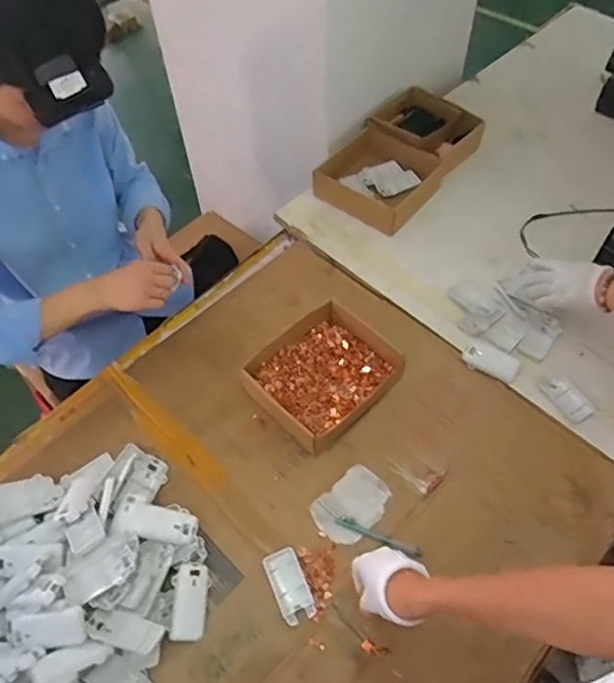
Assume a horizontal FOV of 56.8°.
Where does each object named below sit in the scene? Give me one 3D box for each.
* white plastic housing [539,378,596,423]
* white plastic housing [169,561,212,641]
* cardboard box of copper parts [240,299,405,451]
[{"bbox_3d":[0.425,0.093,0.925,0.047,0.007,0.083,-35,61,-20],"label":"white plastic housing"},{"bbox_3d":[-0.157,0.348,0.760,0.048,0.015,0.093,10,64,-9],"label":"white plastic housing"},{"bbox_3d":[0.024,0.051,0.940,0.218,0.057,0.193,-40,63,-23],"label":"cardboard box of copper parts"}]

